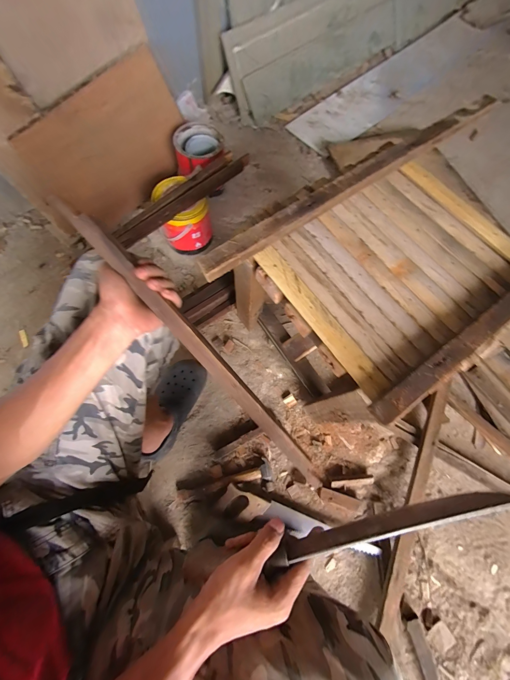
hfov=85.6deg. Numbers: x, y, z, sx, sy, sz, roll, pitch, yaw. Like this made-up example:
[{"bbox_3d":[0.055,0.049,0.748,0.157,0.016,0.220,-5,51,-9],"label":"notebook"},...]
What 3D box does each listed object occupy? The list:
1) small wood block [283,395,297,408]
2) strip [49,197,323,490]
[{"bbox_3d":[0.100,0.174,0.779,0.032,0.011,0.027,-30,75,-12],"label":"small wood block"},{"bbox_3d":[-0.060,0.032,0.386,0.028,0.019,0.513,-43,104,-12],"label":"strip"}]

